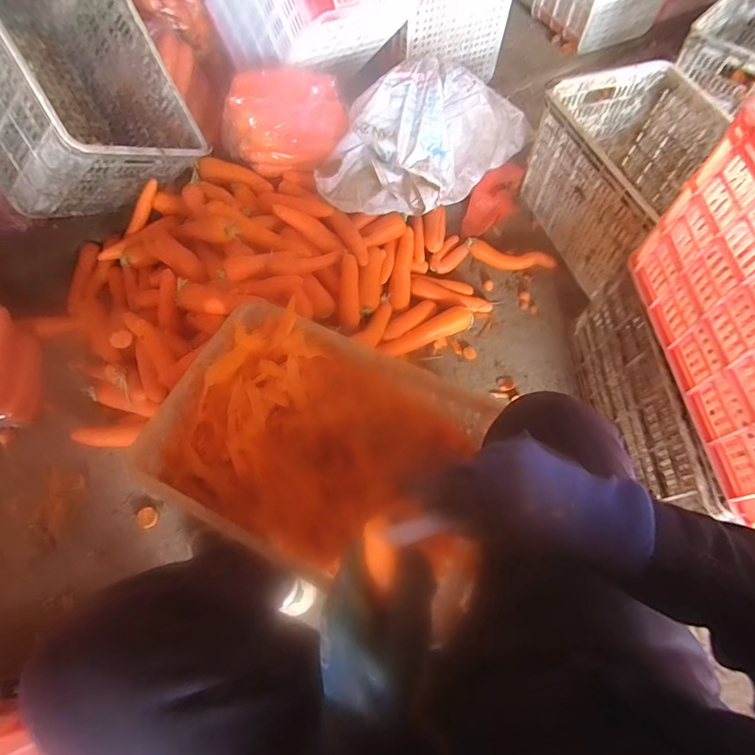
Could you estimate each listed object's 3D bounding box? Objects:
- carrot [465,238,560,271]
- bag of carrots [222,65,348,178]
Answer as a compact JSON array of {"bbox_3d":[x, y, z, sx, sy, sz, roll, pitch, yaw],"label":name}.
[{"bbox_3d":[0.356,-0.320,1.127,0.236,0.034,0.062,12,65,6],"label":"carrot"},{"bbox_3d":[-0.247,-0.657,1.088,0.326,0.157,0.175,-4,64,-1],"label":"bag of carrots"}]

